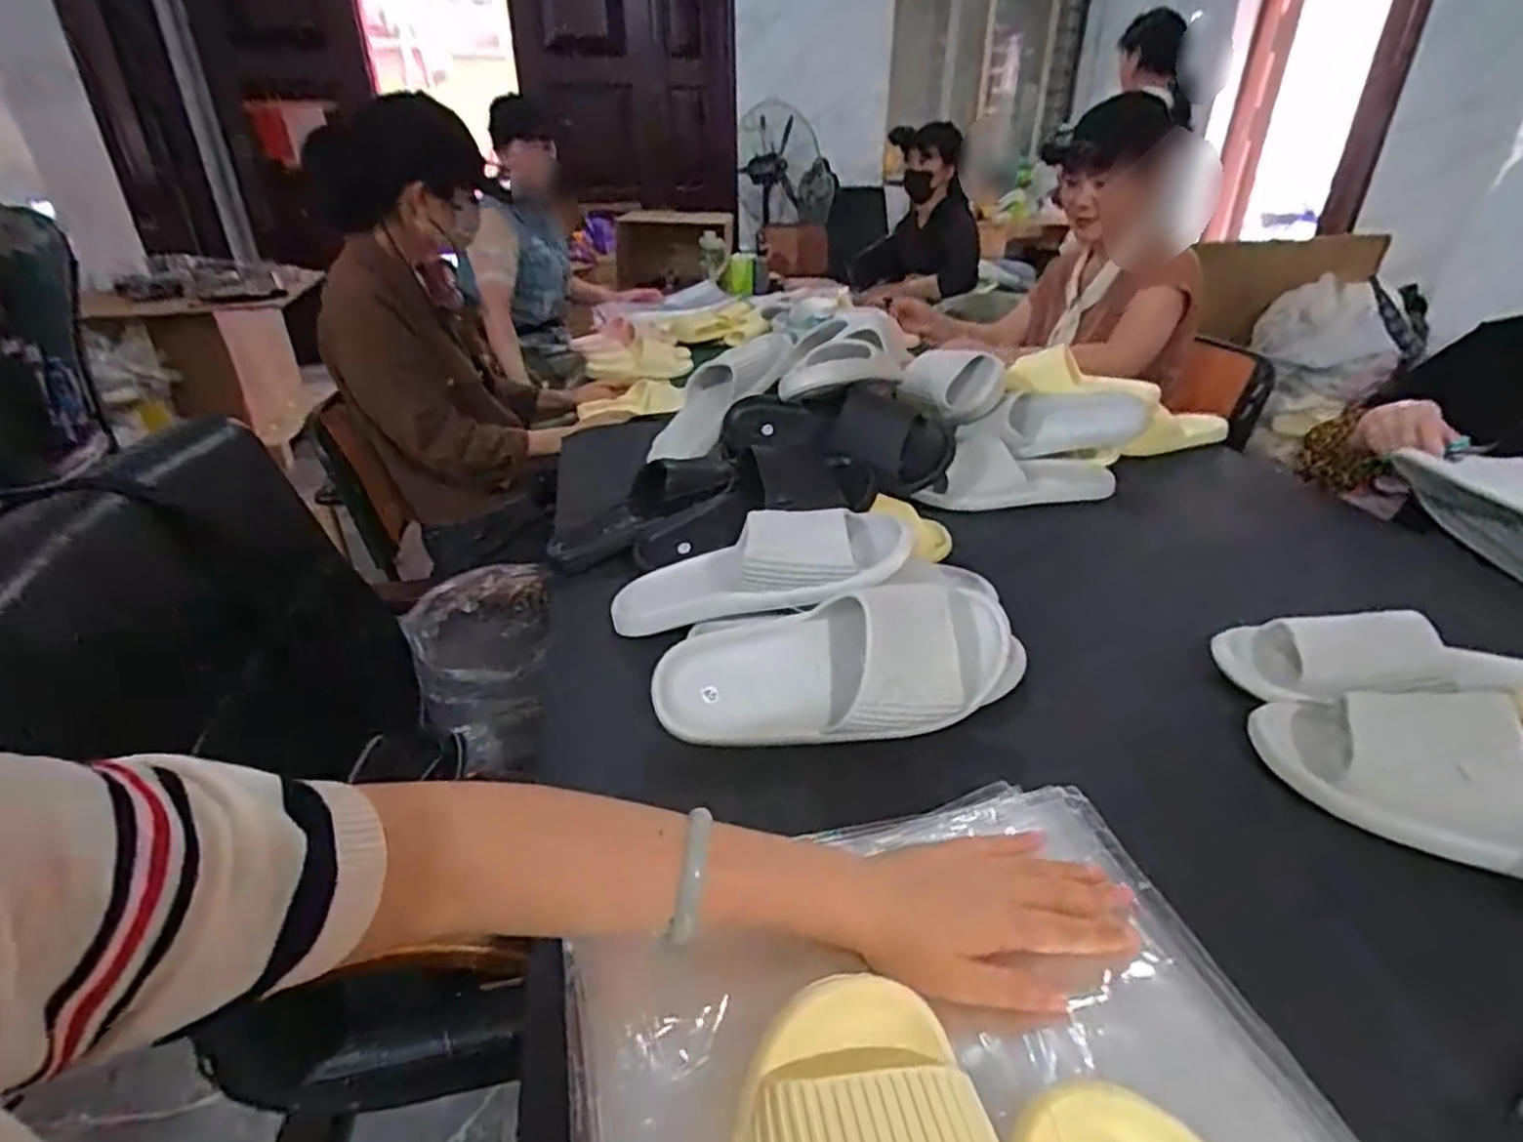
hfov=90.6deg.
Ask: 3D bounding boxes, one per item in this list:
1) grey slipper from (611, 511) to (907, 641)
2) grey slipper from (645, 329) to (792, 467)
[{"bbox_3d":[-0.009,-0.009,0.657,0.271,0.061,0.101,-15,27,13],"label":"grey slipper"},{"bbox_3d":[-0.071,-0.215,0.988,0.261,0.084,0.082,-37,13,31],"label":"grey slipper"}]

